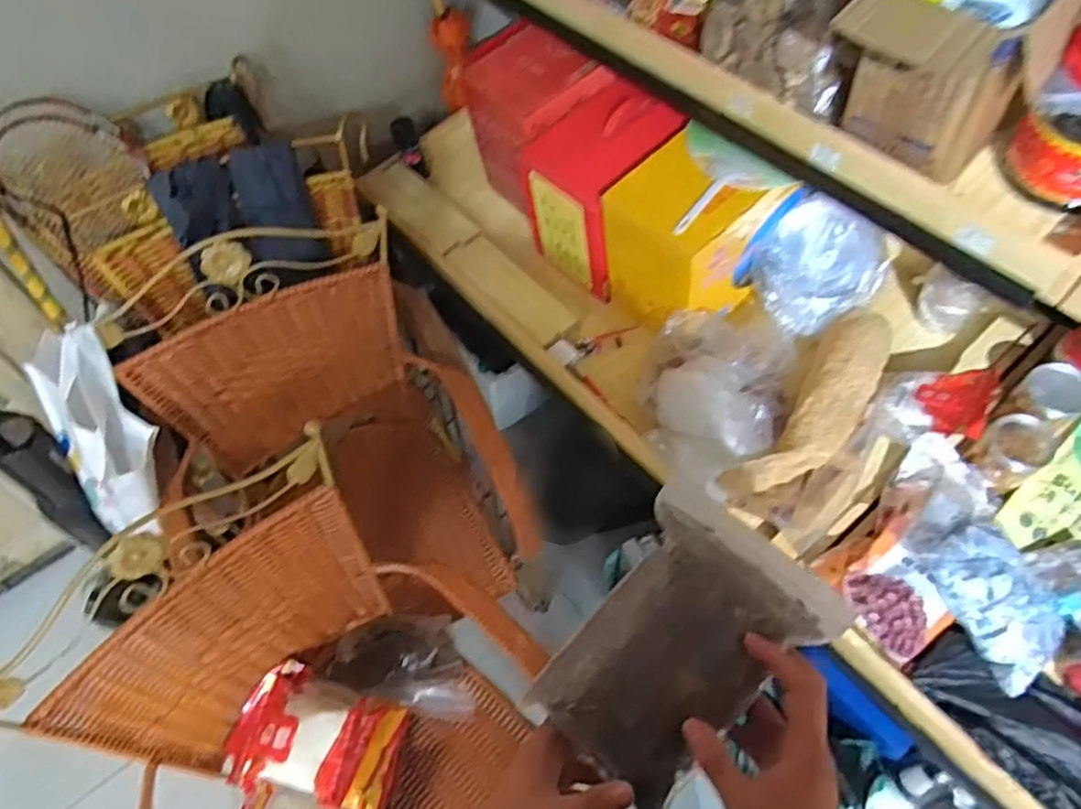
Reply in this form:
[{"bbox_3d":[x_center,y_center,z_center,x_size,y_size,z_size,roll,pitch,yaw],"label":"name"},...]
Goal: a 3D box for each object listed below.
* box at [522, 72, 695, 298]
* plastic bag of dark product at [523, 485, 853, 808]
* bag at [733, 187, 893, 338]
[{"bbox_3d":[0.104,-0.389,1.257,0.216,0.291,0.204,39,66,24],"label":"box"},{"bbox_3d":[0.101,0.179,0.497,0.142,0.041,0.203,35,90,21],"label":"plastic bag of dark product"},{"bbox_3d":[0.452,-0.232,1.138,0.193,0.163,0.152,33,63,21],"label":"bag"}]

